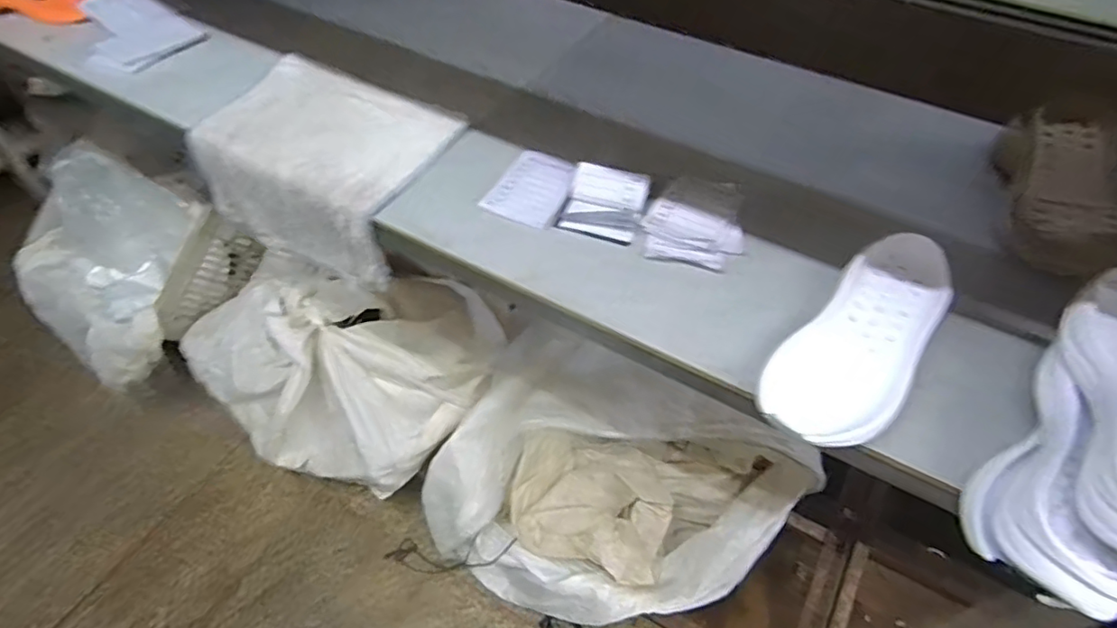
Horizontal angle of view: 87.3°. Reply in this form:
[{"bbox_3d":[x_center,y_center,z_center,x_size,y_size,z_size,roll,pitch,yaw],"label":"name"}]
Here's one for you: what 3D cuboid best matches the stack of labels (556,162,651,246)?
[{"bbox_3d":[0.055,-0.133,0.682,0.088,0.030,0.088,15,52,11],"label":"stack of labels"}]

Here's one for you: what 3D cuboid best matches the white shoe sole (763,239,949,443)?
[{"bbox_3d":[0.288,0.026,0.551,0.103,0.046,0.283,36,58,25],"label":"white shoe sole"}]

